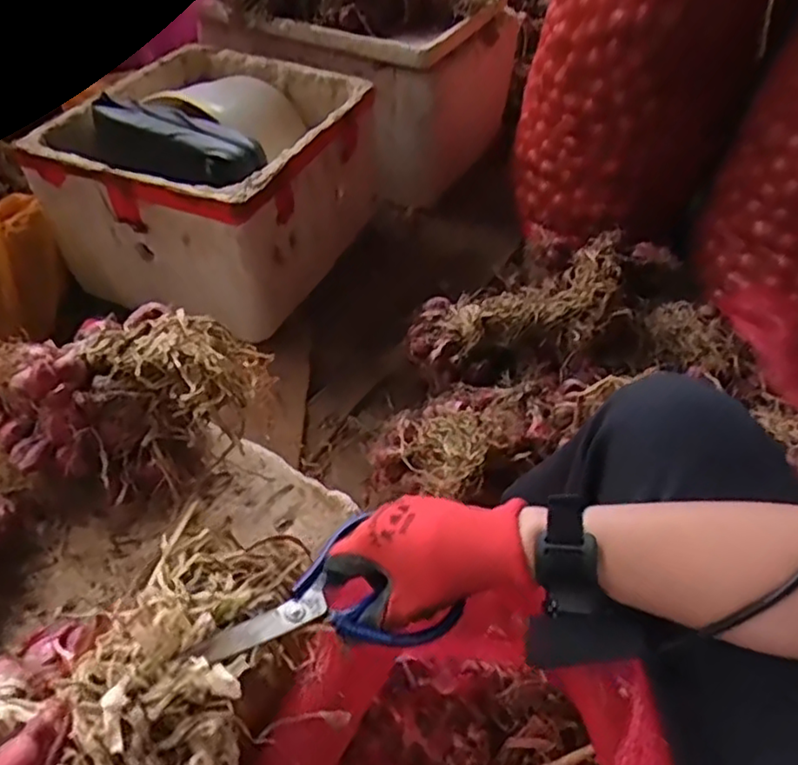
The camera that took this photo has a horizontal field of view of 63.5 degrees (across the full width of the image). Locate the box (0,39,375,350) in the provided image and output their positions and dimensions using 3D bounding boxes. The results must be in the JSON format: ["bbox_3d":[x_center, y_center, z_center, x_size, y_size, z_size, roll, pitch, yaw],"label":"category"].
[{"bbox_3d":[-0.323,-0.398,1.206,0.422,0.308,0.544,20,50,11],"label":"box"}]

